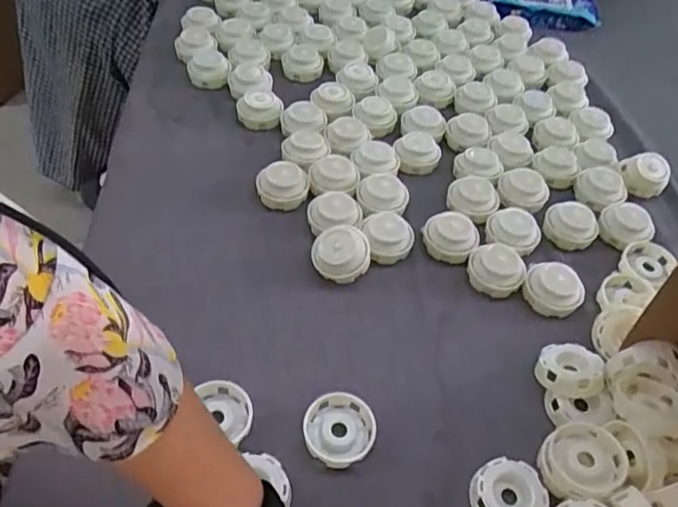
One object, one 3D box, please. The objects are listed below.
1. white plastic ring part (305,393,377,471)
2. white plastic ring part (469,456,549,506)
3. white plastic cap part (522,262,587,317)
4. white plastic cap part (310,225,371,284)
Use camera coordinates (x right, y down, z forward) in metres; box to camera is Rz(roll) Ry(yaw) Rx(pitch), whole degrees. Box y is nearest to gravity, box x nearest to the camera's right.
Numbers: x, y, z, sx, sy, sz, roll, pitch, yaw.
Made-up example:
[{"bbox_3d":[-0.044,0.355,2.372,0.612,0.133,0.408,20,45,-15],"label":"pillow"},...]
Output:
[{"bbox_3d":[0.001,0.172,0.570,0.066,0.017,0.073,27,55,13],"label":"white plastic ring part"},{"bbox_3d":[0.153,0.221,0.530,0.066,0.019,0.064,4,53,-5],"label":"white plastic ring part"},{"bbox_3d":[0.254,0.038,0.692,0.072,0.037,0.066,6,48,-7],"label":"white plastic cap part"},{"bbox_3d":[0.002,0.000,0.689,0.066,0.033,0.066,4,53,-5],"label":"white plastic cap part"}]

